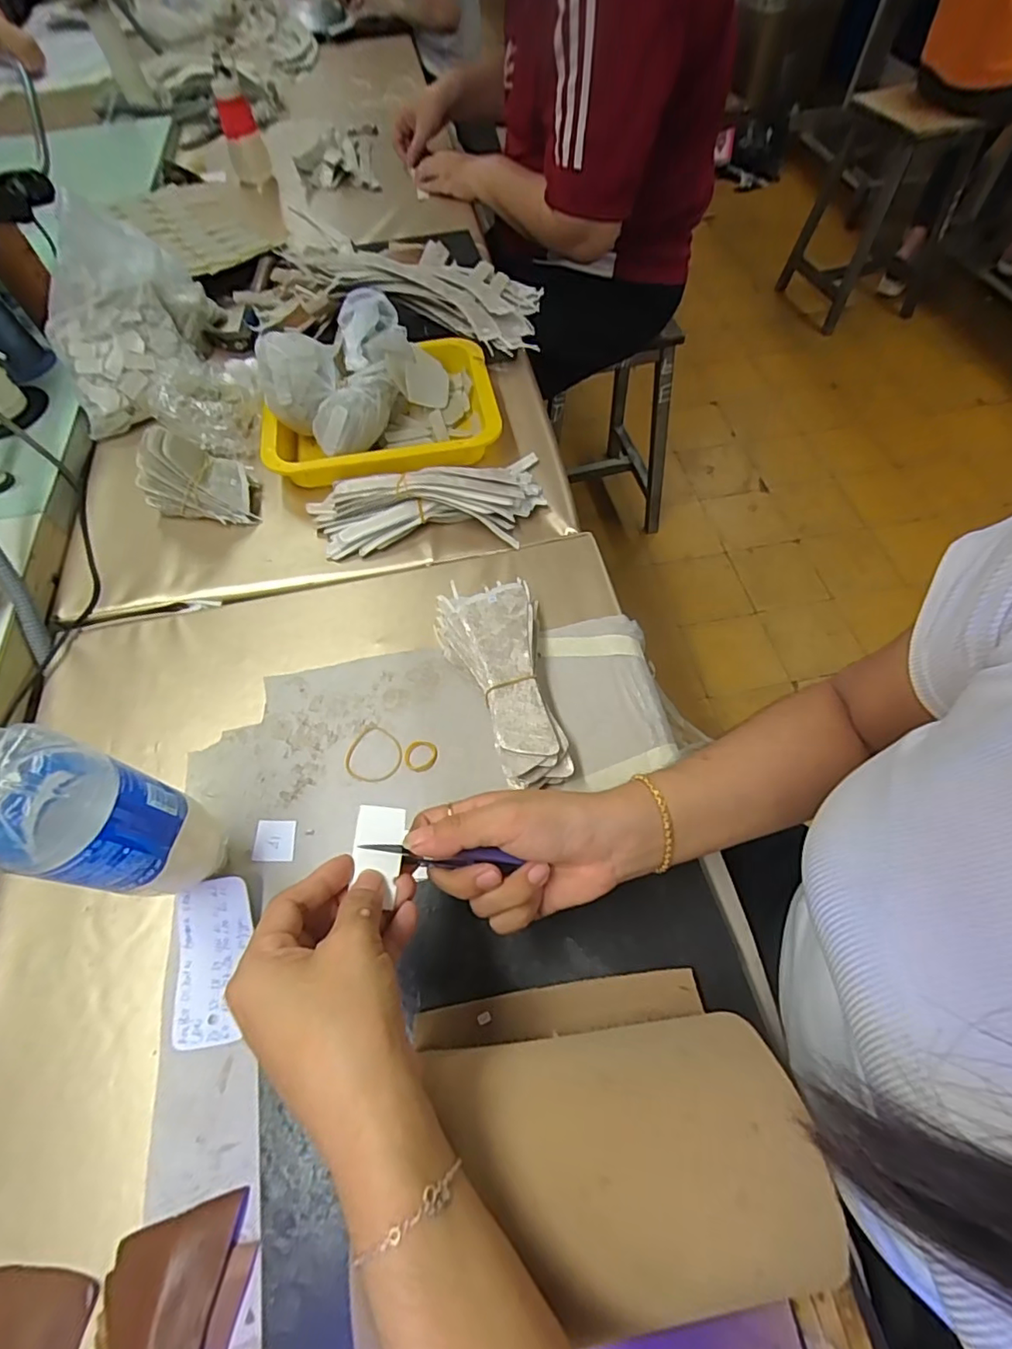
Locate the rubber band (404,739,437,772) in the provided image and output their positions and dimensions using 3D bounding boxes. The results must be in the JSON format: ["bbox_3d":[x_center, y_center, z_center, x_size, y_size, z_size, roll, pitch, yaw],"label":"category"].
[{"bbox_3d":[-0.070,0.066,0.459,0.026,0.004,0.026,-1,61,2],"label":"rubber band"}]

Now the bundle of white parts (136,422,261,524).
[{"bbox_3d":[-0.322,-0.203,0.577,0.104,0.090,0.059,-5,61,0],"label":"bundle of white parts"}]

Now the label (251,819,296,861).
[{"bbox_3d":[-0.177,0.126,0.432,0.032,0.004,0.031,0,61,2],"label":"label"}]

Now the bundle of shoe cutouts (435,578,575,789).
[{"bbox_3d":[-0.006,-0.001,0.475,0.088,0.039,0.201,-11,61,-4],"label":"bundle of shoe cutouts"}]

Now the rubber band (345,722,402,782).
[{"bbox_3d":[-0.107,0.065,0.458,0.045,0.004,0.047,-1,61,2],"label":"rubber band"}]

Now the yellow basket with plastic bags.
[{"bbox_3d":[-0.141,-0.317,0.627,0.248,0.100,0.196,-7,61,-1],"label":"yellow basket with plastic bags"}]

